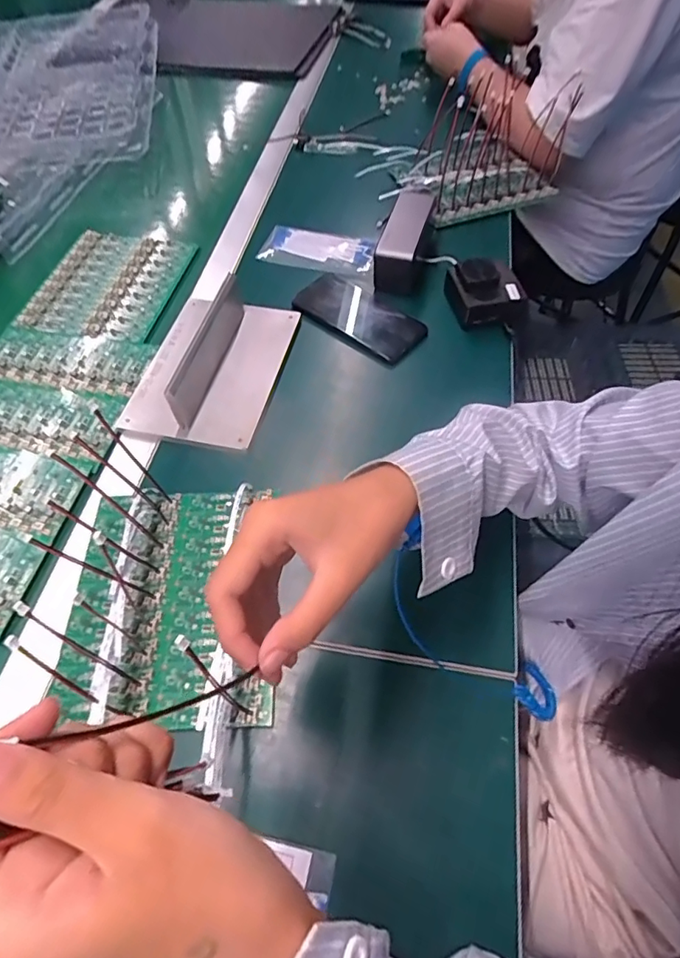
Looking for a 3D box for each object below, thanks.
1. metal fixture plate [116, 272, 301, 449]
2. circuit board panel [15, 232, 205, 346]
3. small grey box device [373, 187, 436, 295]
[{"bbox_3d":[-0.135,-0.132,0.540,0.140,0.051,0.206,12,59,8],"label":"metal fixture plate"},{"bbox_3d":[-0.287,-0.245,0.642,0.163,0.008,0.184,9,58,9],"label":"circuit board panel"},{"bbox_3d":[0.082,-0.300,0.632,0.048,0.058,0.146,14,60,9],"label":"small grey box device"}]

